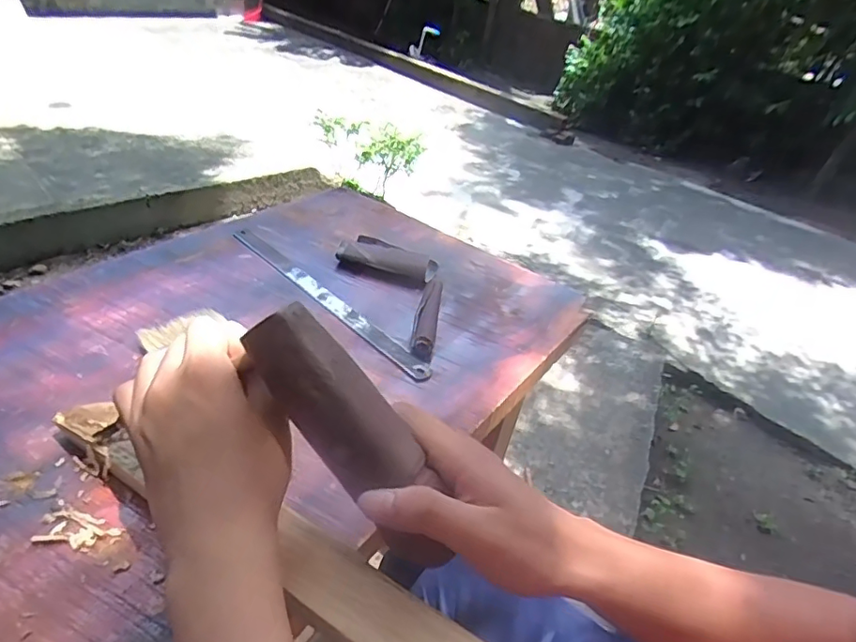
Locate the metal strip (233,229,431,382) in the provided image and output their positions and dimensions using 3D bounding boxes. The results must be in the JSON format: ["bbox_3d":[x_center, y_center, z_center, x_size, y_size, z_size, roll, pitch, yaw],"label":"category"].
[{"bbox_3d":[-0.110,-0.027,0.542,0.021,0.004,0.306,-31,51,-34],"label":"metal strip"}]

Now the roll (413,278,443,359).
[{"bbox_3d":[0.001,-0.007,0.517,0.019,0.019,0.117,9,37,1],"label":"roll"}]

